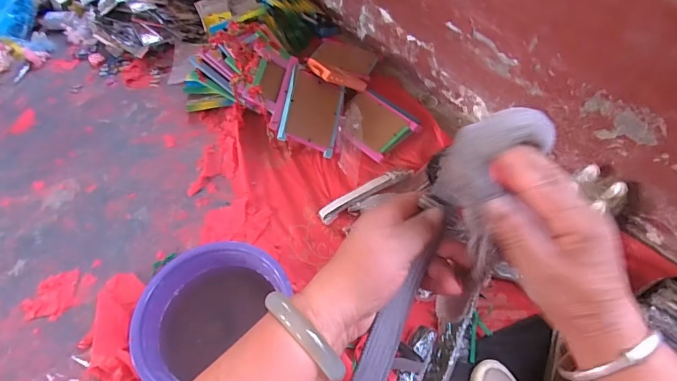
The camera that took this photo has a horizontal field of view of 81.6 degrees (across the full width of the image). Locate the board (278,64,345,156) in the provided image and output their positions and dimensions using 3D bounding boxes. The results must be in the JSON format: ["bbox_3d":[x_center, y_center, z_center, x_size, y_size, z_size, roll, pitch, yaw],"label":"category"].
[{"bbox_3d":[-0.069,-0.216,1.057,0.152,0.021,0.217,18,70,-22],"label":"board"}]

